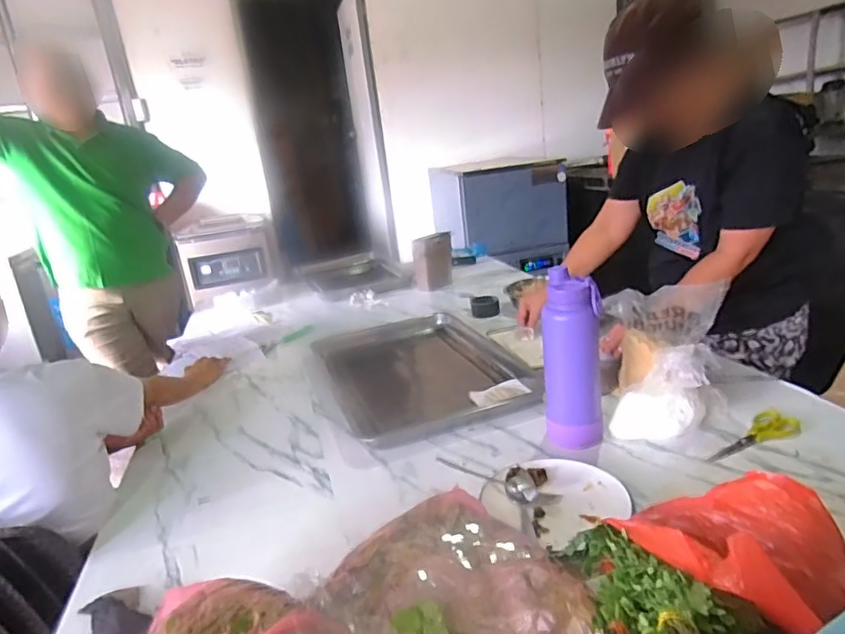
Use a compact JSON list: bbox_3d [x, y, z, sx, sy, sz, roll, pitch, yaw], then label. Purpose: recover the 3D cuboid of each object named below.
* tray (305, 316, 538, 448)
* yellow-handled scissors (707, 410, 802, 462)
[{"bbox_3d":[-0.025,0.111,1.367,0.414,0.034,0.715,-13,18,-15],"label":"tray"},{"bbox_3d":[0.522,0.193,0.896,0.181,0.020,0.059,-15,19,-23],"label":"yellow-handled scissors"}]

